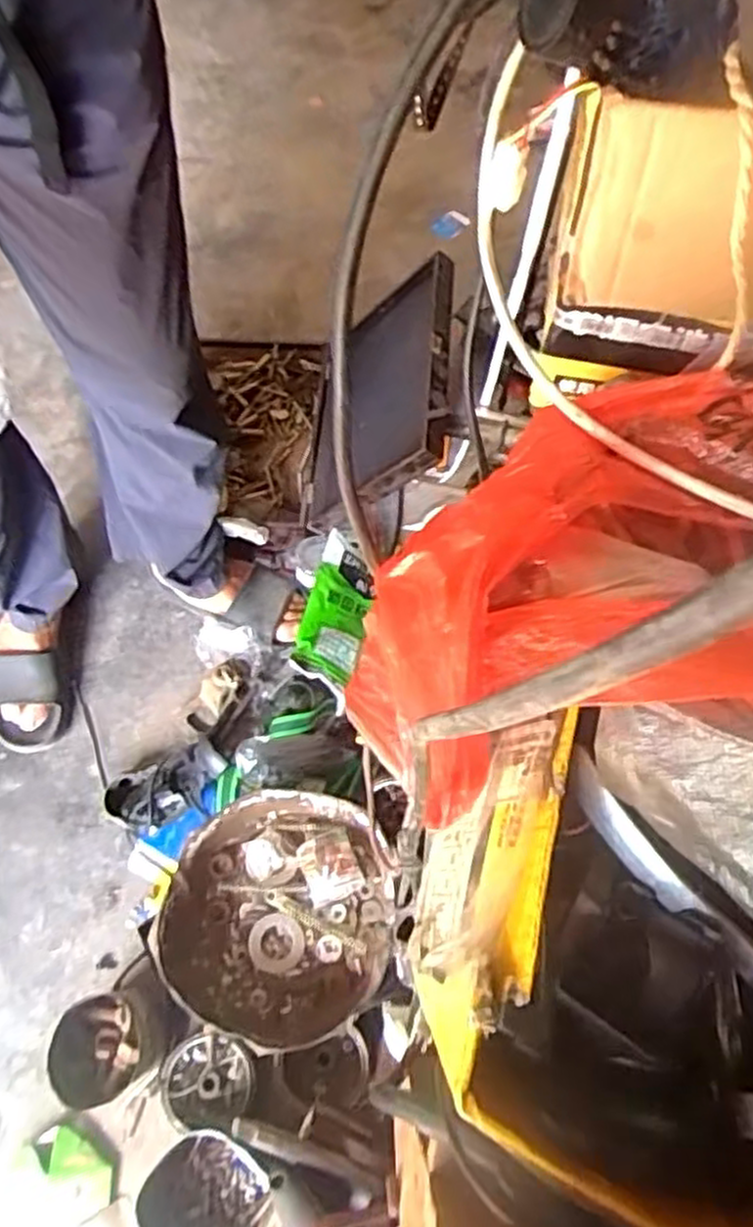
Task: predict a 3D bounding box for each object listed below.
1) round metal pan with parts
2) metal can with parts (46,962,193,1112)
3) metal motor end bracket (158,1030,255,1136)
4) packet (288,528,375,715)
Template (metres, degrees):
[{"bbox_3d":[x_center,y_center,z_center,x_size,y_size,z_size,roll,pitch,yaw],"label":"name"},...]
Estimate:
[{"bbox_3d":[-0.108,0.340,0.891,0.253,0.060,0.257,0,64,0],"label":"round metal pan with parts"},{"bbox_3d":[-0.288,0.475,0.880,0.122,0.126,0.104,-39,70,-18],"label":"metal can with parts"},{"bbox_3d":[-0.192,0.530,0.884,0.100,0.031,0.114,3,92,-8],"label":"metal motor end bracket"},{"bbox_3d":[-0.055,0.000,1.074,0.097,0.024,0.221,19,61,-11],"label":"packet"}]

